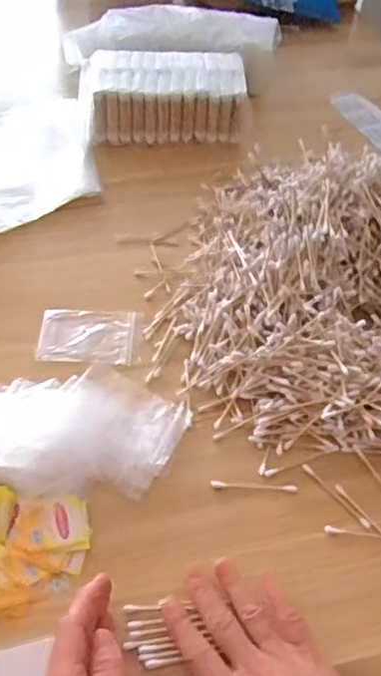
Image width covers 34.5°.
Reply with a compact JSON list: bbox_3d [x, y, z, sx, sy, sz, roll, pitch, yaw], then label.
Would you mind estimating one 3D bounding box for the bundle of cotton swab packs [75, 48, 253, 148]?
[{"bbox_3d":[-0.033,-0.310,0.788,0.203,0.074,0.115,1,50,-4],"label":"bundle of cotton swab packs"}]

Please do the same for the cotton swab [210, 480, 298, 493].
[{"bbox_3d":[0.052,0.121,0.499,0.069,0.004,0.007,5,50,0],"label":"cotton swab"}]

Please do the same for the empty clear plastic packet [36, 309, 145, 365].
[{"bbox_3d":[-0.094,0.000,0.586,0.096,0.008,0.062,1,53,-2],"label":"empty clear plastic packet"}]

